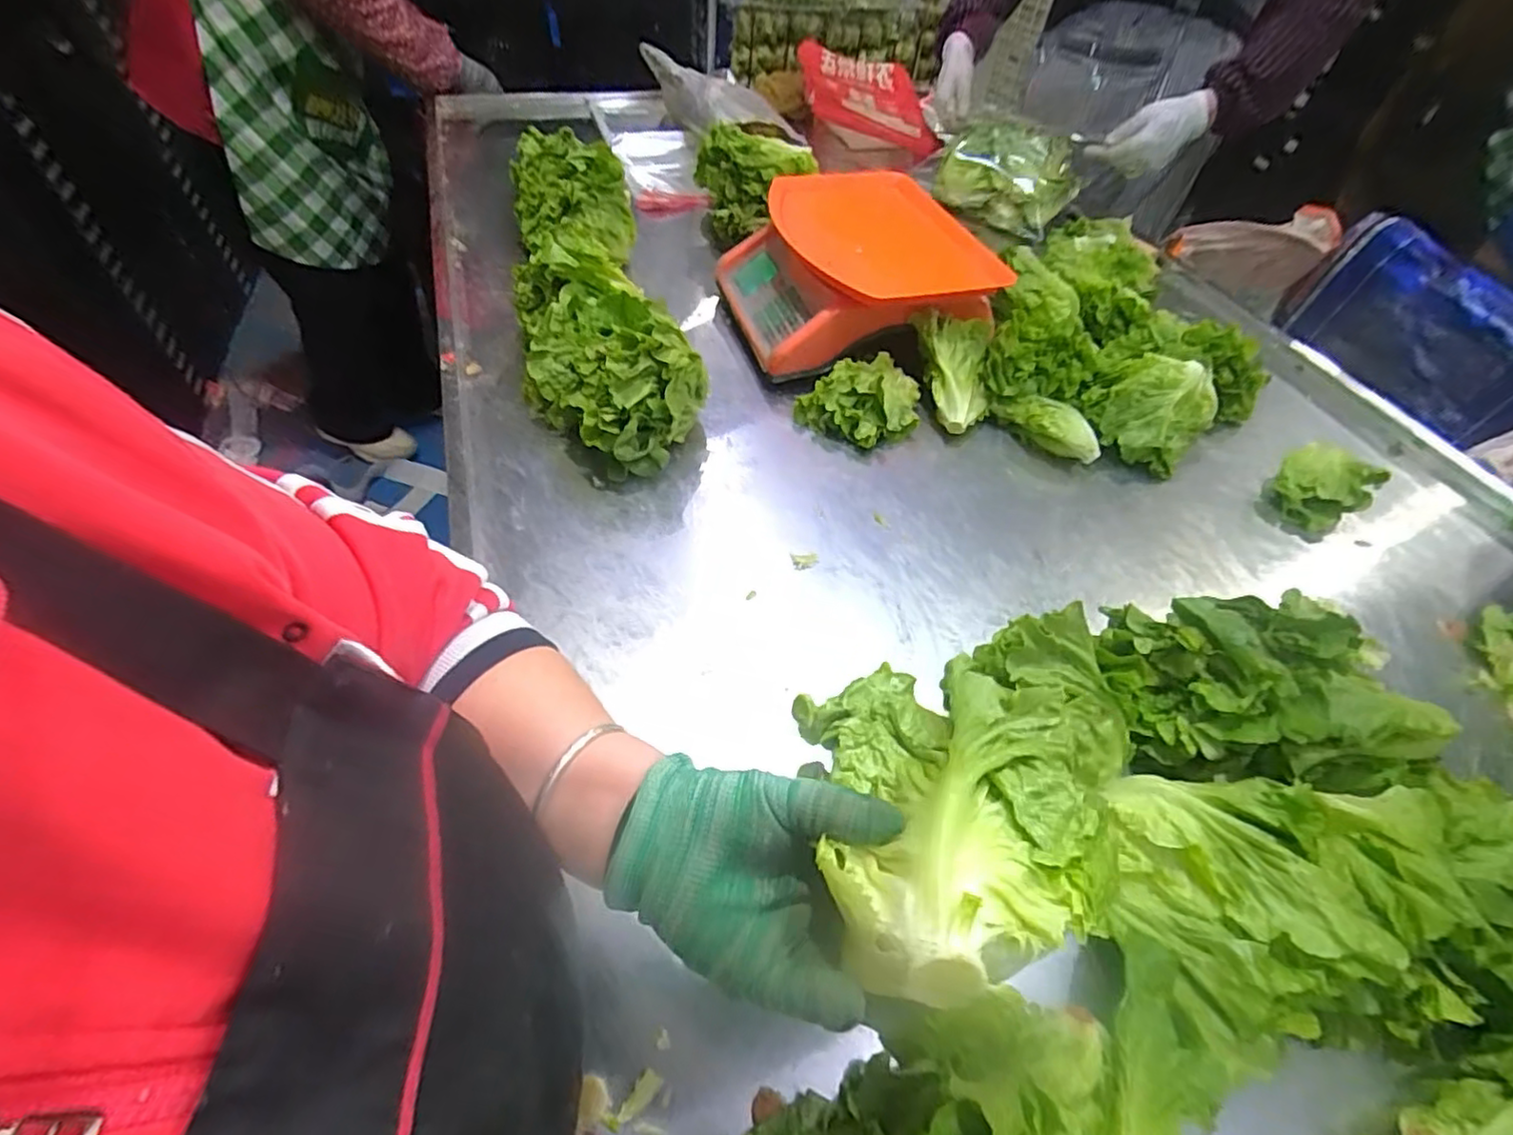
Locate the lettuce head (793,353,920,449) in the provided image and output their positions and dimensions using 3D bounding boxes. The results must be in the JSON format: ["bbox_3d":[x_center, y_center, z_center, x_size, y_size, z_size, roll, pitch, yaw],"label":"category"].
[{"bbox_3d":[0.117,-0.193,0.736,0.132,0.052,0.118,14,51,6],"label":"lettuce head"}]

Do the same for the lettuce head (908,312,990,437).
[{"bbox_3d":[0.241,-0.228,0.748,0.096,0.079,0.128,-9,53,-13],"label":"lettuce head"}]

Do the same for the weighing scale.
[{"bbox_3d":[0.121,-0.364,0.815,0.290,0.128,0.275,-9,53,-13],"label":"weighing scale"}]

